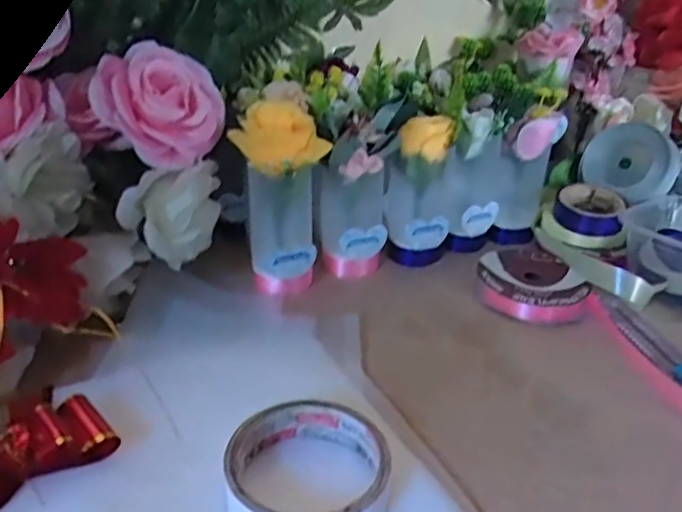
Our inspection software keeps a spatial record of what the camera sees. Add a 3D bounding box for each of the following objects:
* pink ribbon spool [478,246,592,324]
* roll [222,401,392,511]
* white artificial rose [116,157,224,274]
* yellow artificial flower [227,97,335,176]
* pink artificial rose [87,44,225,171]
[{"bbox_3d":[0.158,0.018,0.527,0.082,0.023,0.104,0,27,-10],"label":"pink ribbon spool"},{"bbox_3d":[-0.018,0.113,0.322,0.084,0.027,0.084,4,27,-2],"label":"roll"},{"bbox_3d":[-0.127,-0.039,0.475,0.049,0.063,0.085,12,31,8],"label":"white artificial rose"},{"bbox_3d":[-0.044,-0.088,0.455,0.069,0.044,0.037,16,29,20],"label":"yellow artificial flower"},{"bbox_3d":[-0.136,-0.112,0.458,0.080,0.073,0.073,12,28,14],"label":"pink artificial rose"}]

